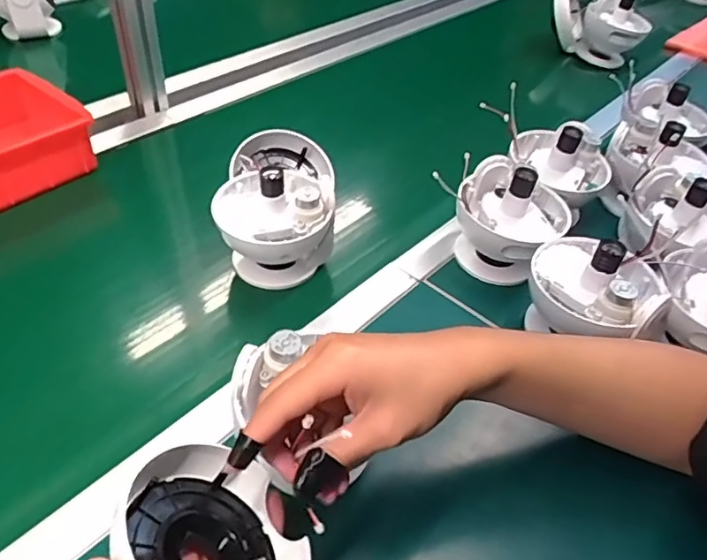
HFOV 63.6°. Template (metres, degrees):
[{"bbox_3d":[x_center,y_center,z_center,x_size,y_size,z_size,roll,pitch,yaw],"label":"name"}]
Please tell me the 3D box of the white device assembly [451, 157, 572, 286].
[{"bbox_3d":[0.168,-0.062,0.613,0.115,0.108,0.107,19,46,13],"label":"white device assembly"}]

